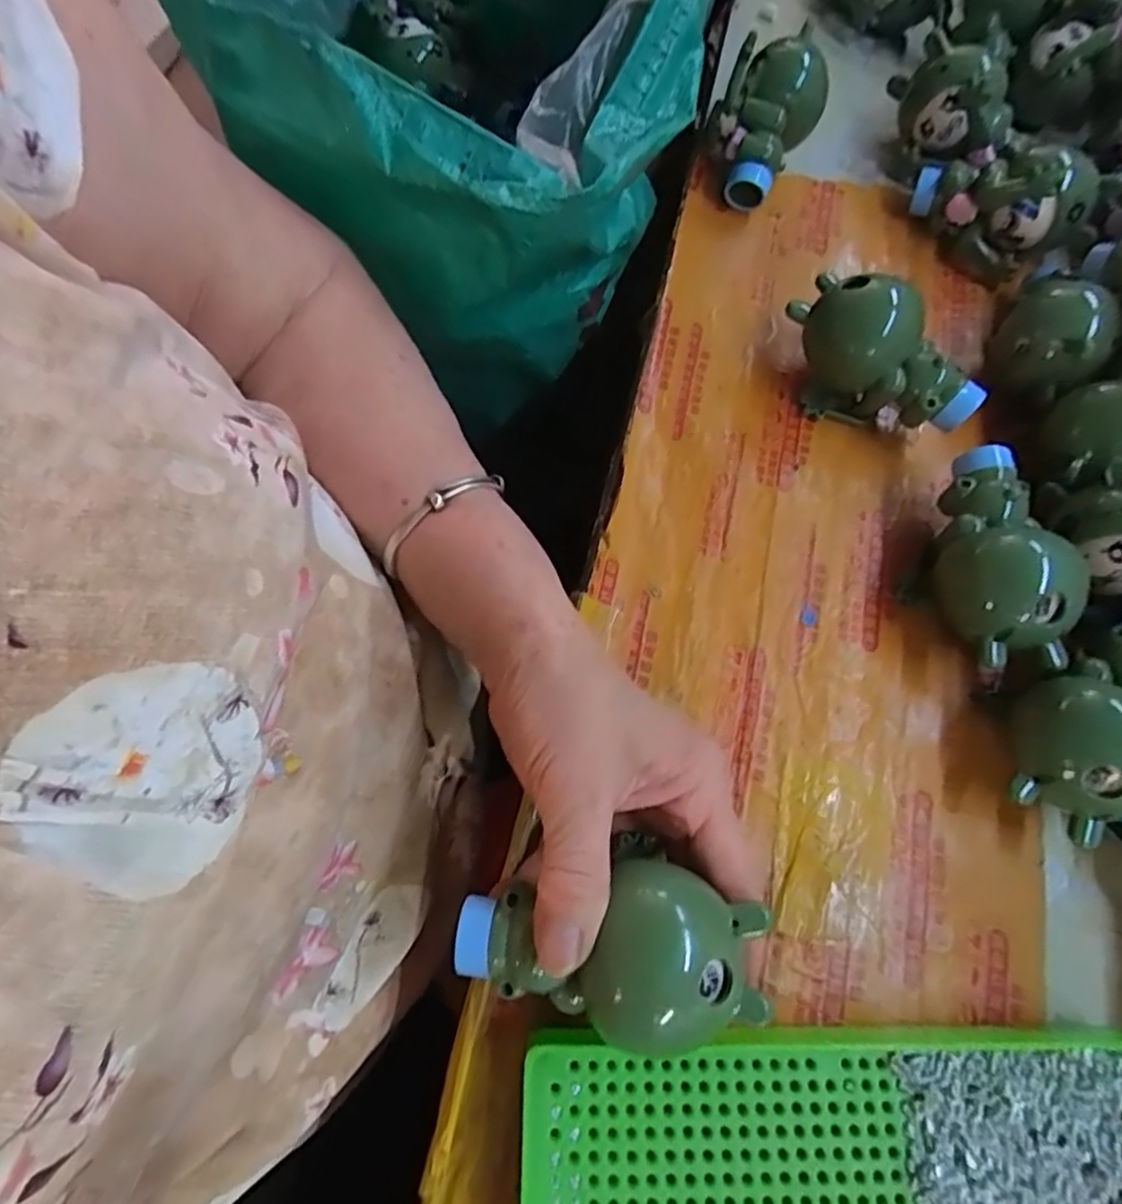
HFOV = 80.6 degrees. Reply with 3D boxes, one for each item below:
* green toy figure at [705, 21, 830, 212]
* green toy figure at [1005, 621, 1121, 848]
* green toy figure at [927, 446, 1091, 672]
[{"bbox_3d":[0.123,-0.290,0.403,0.062,0.063,0.080,14,70,1],"label":"green toy figure"},{"bbox_3d":[0.234,0.055,0.291,0.100,0.052,0.061,-34,76,-15],"label":"green toy figure"},{"bbox_3d":[0.202,-0.018,0.314,0.048,0.050,0.100,1,71,-3],"label":"green toy figure"}]

